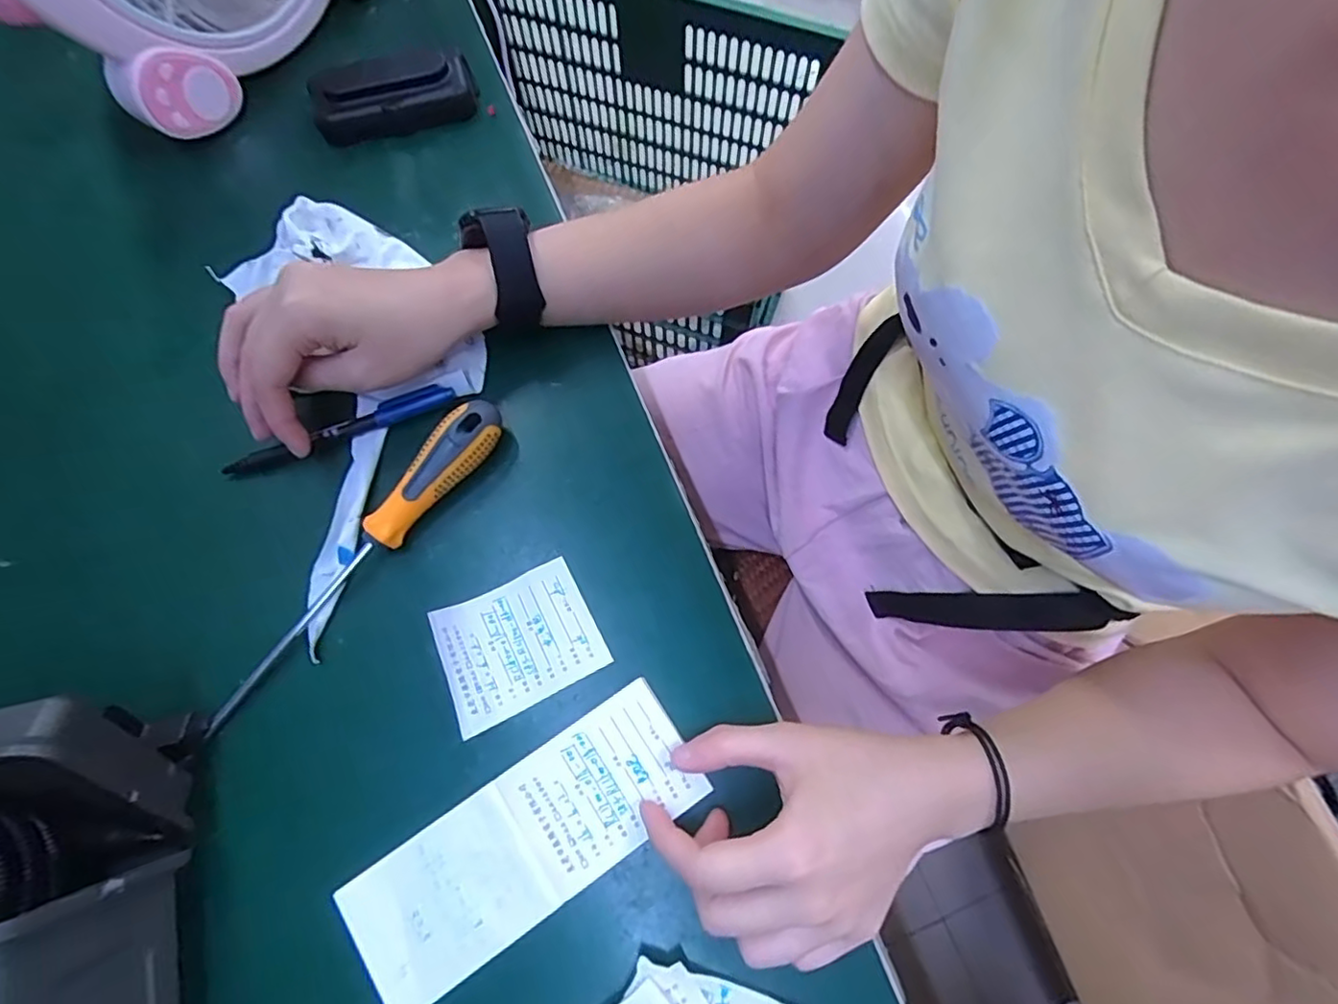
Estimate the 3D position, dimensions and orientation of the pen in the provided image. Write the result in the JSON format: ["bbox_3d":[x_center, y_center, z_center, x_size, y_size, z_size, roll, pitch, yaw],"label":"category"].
[{"bbox_3d":[-0.191,-0.042,0.355,0.133,0.011,0.011,-21,74,-4],"label":"pen"}]

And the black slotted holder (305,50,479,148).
[{"bbox_3d":[-0.192,-0.284,0.426,0.108,0.031,0.037,-14,74,-4],"label":"black slotted holder"}]

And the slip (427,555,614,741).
[{"bbox_3d":[-0.080,0.072,0.320,0.078,0.018,0.065,-27,75,-8],"label":"slip"}]

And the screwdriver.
[{"bbox_3d":[-0.168,0.025,0.328,0.027,0.027,0.207,41,77,11],"label":"screwdriver"}]

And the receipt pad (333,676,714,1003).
[{"bbox_3d":[-0.068,0.163,0.295,0.172,0.005,0.065,-35,76,-9],"label":"receipt pad"}]

